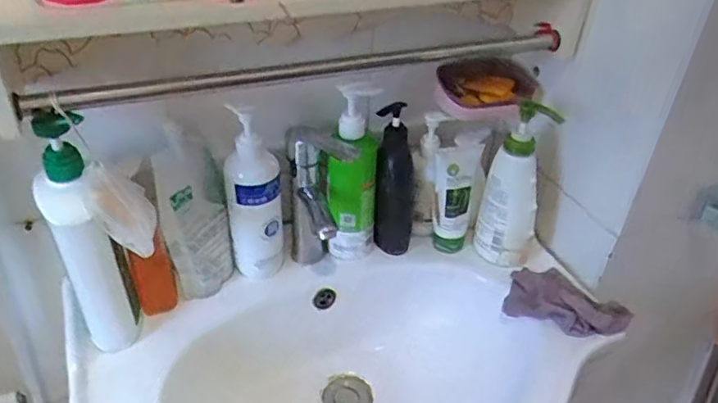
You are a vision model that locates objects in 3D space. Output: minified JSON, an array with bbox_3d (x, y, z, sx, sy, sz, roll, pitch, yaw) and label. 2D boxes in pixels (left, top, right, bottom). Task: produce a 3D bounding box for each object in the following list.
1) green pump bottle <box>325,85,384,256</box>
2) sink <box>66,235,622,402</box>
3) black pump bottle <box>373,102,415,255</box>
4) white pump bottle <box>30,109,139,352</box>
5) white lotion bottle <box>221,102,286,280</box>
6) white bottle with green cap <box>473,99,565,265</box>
[{"bbox_3d":[-0.010,-0.027,0.758,0.066,0.235,0.055,3,37,0],"label":"green pump bottle"},{"bbox_3d":[-0.009,0.247,0.724,0.613,0.173,0.358,-6,38,-12],"label":"sink"},{"bbox_3d":[0.049,-0.024,0.790,0.056,0.201,0.045,9,38,8],"label":"black pump bottle"},{"bbox_3d":[-0.283,0.041,0.620,0.059,0.270,0.071,-20,43,-27],"label":"white pump bottle"},{"bbox_3d":[-0.128,-0.006,0.739,0.065,0.216,0.056,-3,38,-8],"label":"white lotion bottle"},{"bbox_3d":[0.200,-0.021,0.762,0.074,0.222,0.048,19,40,20],"label":"white bottle with green cap"}]

